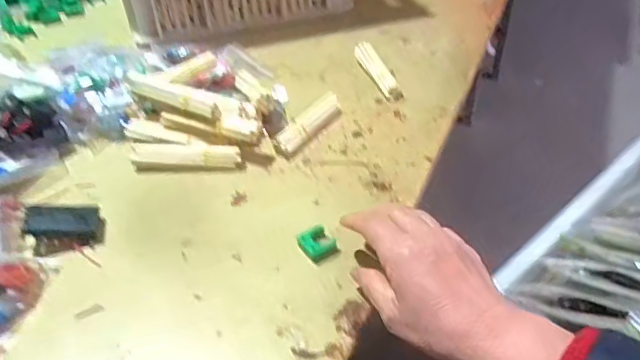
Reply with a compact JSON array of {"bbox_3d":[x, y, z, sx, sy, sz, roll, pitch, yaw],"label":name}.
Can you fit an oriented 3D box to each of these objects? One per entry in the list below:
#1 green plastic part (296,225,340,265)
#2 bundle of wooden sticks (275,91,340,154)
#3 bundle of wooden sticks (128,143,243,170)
[{"bbox_3d":[-0.002,0.051,0.468,0.027,0.012,0.029,-29,47,-29],"label":"green plastic part"},{"bbox_3d":[-0.010,-0.059,0.591,0.020,0.025,0.101,22,46,26],"label":"bundle of wooden sticks"},{"bbox_3d":[-0.128,-0.025,0.556,0.103,0.021,0.026,1,40,3],"label":"bundle of wooden sticks"}]

